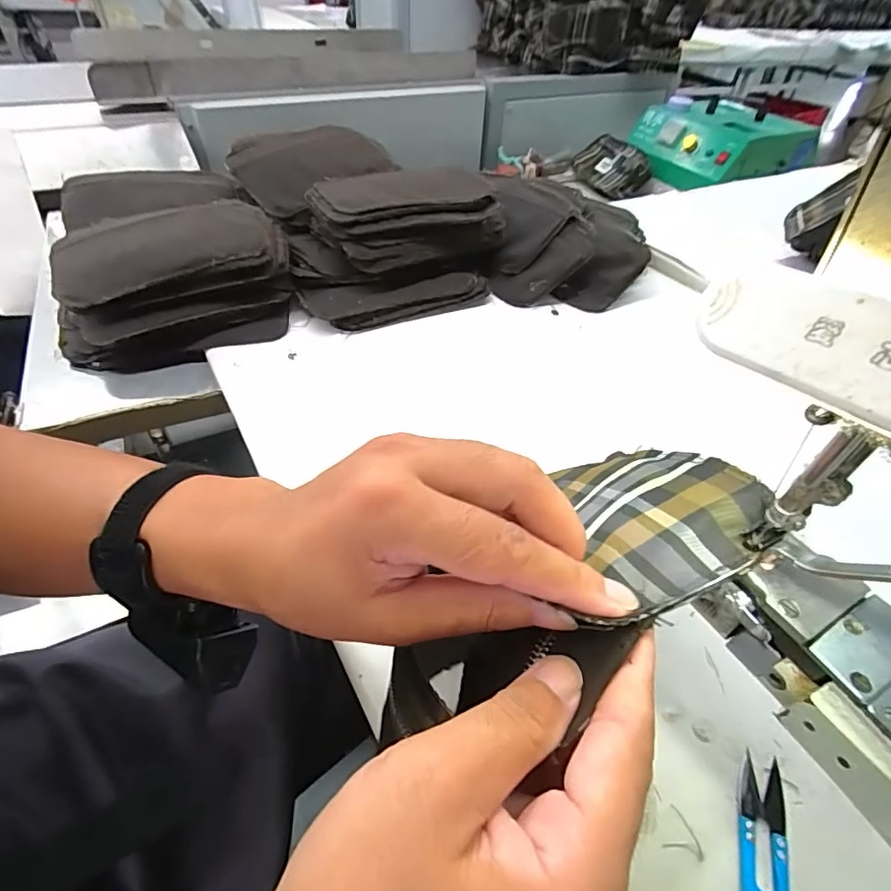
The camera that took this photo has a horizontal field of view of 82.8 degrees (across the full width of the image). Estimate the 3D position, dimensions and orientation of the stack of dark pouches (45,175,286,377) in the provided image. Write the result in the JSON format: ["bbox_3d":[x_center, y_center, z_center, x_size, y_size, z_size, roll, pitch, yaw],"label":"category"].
[{"bbox_3d":[-0.280,-0.182,0.523,0.219,0.110,0.163,-10,47,-14],"label":"stack of dark pouches"}]

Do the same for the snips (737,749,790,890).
[{"bbox_3d":[0.149,0.197,0.233,0.022,0.011,0.100,18,47,14],"label":"snips"}]

